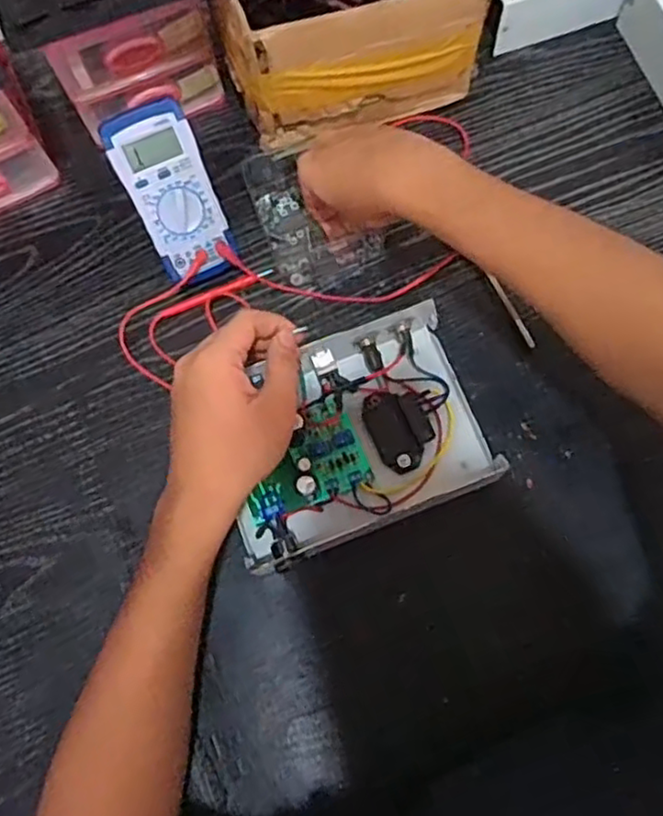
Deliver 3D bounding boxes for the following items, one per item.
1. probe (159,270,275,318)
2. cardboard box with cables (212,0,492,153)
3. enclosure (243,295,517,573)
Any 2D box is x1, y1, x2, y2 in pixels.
[{"bbox_3d":[-0.098,-0.098,0.586,0.102,0.013,0.010,-21,76,-4],"label":"probe"},{"bbox_3d":[0.009,-0.363,0.592,0.209,0.126,0.189,-18,75,-3],"label":"cardboard box with cables"},{"bbox_3d":[0.014,0.021,0.529,0.202,0.045,0.148,-23,76,-5],"label":"enclosure"}]

